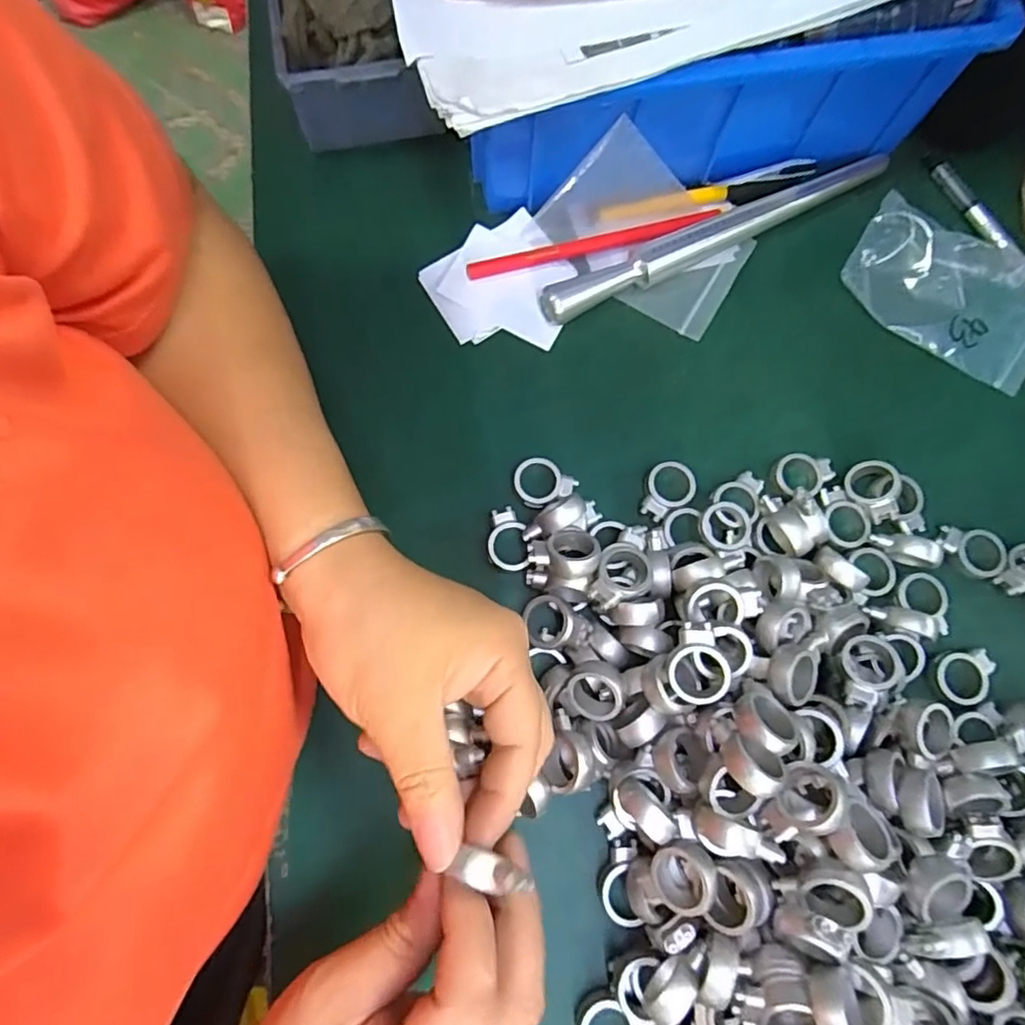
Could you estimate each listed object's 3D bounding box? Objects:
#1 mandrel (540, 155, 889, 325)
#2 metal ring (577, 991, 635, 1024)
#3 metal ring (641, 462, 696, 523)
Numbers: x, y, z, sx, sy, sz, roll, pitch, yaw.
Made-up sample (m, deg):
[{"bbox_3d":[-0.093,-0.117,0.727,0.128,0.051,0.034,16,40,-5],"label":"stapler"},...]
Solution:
[{"bbox_3d":[0.122,-0.163,0.347,0.228,0.022,0.017,-26,77,-8],"label":"mandrel"},{"bbox_3d":[0.041,0.224,0.255,0.025,0.009,0.025,0,75,-1],"label":"metal ring"},{"bbox_3d":[0.082,-0.011,0.316,0.024,0.009,0.033,37,77,8],"label":"metal ring"}]

